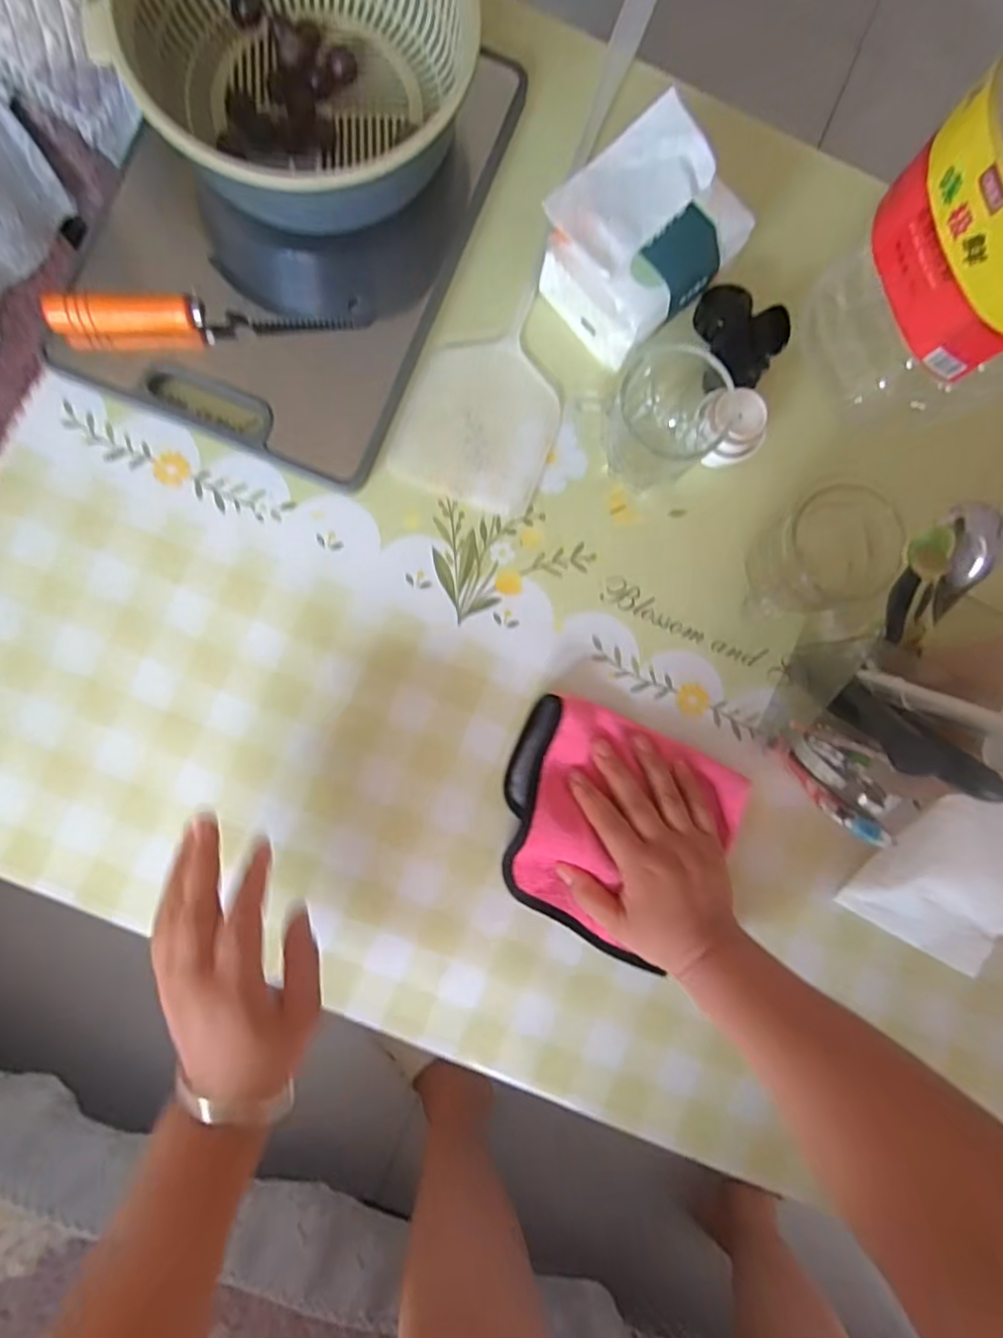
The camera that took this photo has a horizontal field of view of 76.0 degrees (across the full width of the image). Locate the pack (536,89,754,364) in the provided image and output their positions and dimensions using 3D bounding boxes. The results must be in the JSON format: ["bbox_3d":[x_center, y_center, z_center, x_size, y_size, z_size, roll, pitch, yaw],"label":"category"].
[{"bbox_3d":[0.099,-0.303,0.463,0.121,0.076,0.111,-41,91,-6],"label":"pack"}]

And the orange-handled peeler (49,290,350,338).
[{"bbox_3d":[-0.213,-0.252,0.459,0.196,0.036,0.023,-4,88,-4],"label":"orange-handled peeler"}]

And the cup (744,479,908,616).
[{"bbox_3d":[0.216,-0.083,0.456,0.084,0.088,0.072,-9,88,-4],"label":"cup"}]

